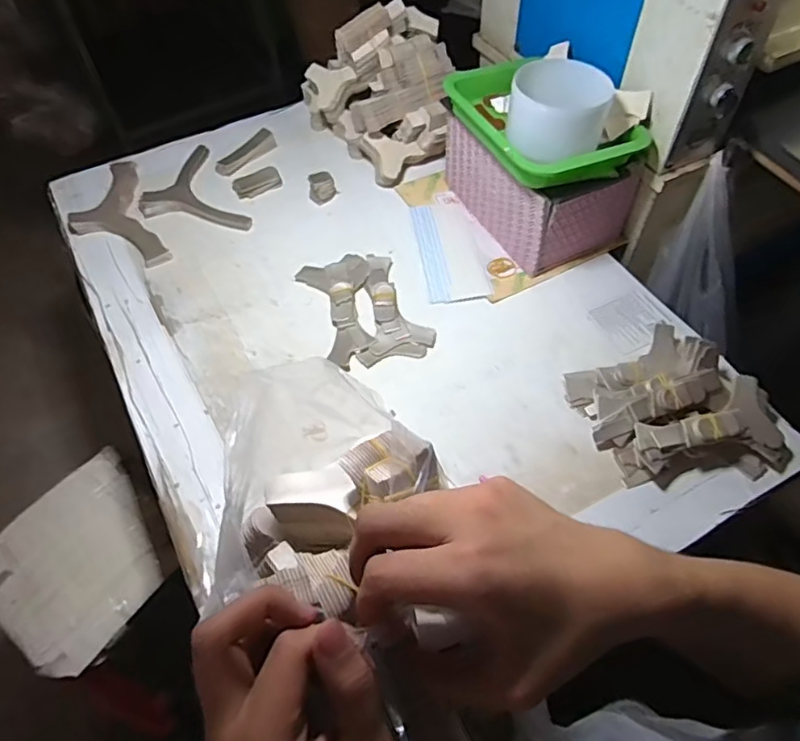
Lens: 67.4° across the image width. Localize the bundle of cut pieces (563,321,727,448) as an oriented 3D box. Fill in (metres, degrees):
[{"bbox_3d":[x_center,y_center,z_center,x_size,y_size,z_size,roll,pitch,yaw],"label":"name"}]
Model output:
[{"bbox_3d":[0.314,0.012,0.761,0.189,0.061,0.121,-20,57,-13],"label":"bundle of cut pieces"}]

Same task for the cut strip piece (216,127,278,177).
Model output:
[{"bbox_3d":[-0.273,-0.388,1.066,0.038,0.015,0.129,34,62,22],"label":"cut strip piece"}]

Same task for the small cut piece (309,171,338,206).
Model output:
[{"bbox_3d":[-0.129,-0.304,0.994,0.047,0.040,0.041,-11,55,-7],"label":"small cut piece"}]

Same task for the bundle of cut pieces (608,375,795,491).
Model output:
[{"bbox_3d":[0.366,0.078,0.716,0.214,0.059,0.104,-12,55,-8],"label":"bundle of cut pieces"}]

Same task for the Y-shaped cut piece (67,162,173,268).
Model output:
[{"bbox_3d":[-0.466,-0.253,0.969,0.123,0.015,0.266,-22,57,-14],"label":"Y-shaped cut piece"}]

